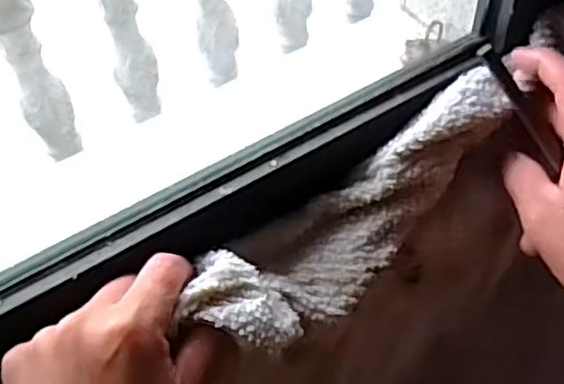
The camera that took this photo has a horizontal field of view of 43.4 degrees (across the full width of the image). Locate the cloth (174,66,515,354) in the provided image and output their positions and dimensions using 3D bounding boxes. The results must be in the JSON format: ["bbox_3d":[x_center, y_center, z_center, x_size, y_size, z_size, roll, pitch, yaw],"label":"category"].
[{"bbox_3d":[0.037,0.009,0.347,0.189,0.048,0.049,-39,59,-18],"label":"cloth"}]

